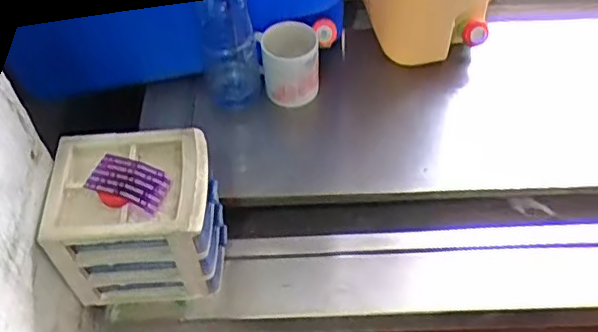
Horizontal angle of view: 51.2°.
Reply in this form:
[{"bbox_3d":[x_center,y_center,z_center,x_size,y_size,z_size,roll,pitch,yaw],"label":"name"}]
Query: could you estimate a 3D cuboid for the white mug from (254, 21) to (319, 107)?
[{"bbox_3d":[-0.014,-0.148,0.910,0.087,0.104,0.071,-1,53,0],"label":"white mug"}]

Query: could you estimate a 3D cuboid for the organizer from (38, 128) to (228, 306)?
[{"bbox_3d":[-0.178,0.056,0.715,0.171,0.153,0.136,-3,53,-1],"label":"organizer"}]

